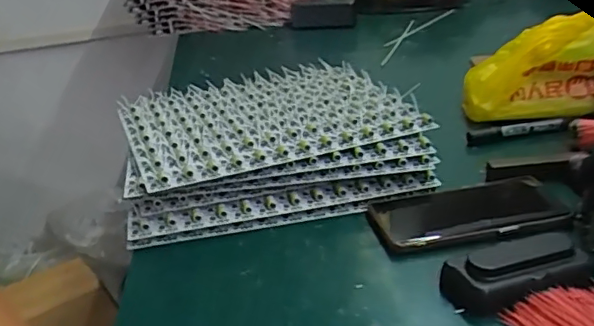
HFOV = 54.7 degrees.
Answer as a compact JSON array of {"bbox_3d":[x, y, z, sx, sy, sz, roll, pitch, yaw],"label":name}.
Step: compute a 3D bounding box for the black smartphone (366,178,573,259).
[{"bbox_3d":[0.150,0.045,0.508,0.163,0.011,0.081,-8,26,-7],"label":"black smartphone"}]

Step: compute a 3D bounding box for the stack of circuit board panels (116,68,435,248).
[{"bbox_3d":[-0.032,-0.029,0.644,0.305,0.058,0.292,-10,27,-11],"label":"stack of circuit board panels"}]

